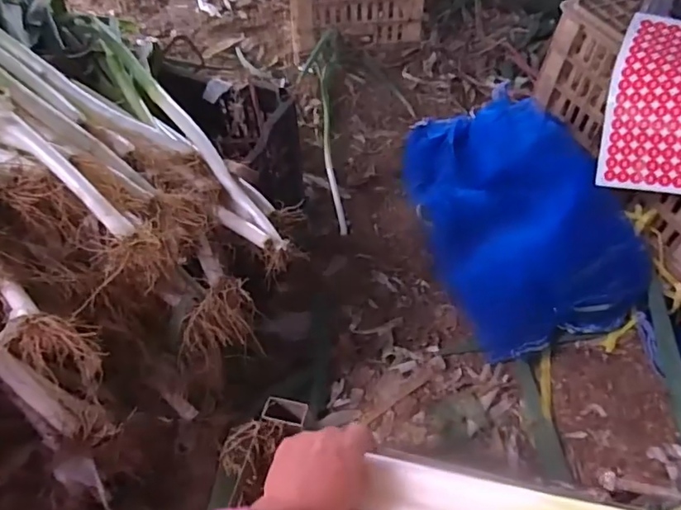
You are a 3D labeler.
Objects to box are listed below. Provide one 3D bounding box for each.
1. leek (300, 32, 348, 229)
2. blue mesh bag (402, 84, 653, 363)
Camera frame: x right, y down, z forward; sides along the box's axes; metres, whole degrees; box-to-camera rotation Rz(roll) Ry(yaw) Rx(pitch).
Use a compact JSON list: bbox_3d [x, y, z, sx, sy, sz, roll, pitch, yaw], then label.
[{"bbox_3d":[-0.044,-0.295,1.204,0.097,0.067,0.581,-1,54,-1],"label":"leek"},{"bbox_3d":[0.314,-0.114,1.019,0.310,0.152,0.574,-14,55,-10],"label":"blue mesh bag"}]

